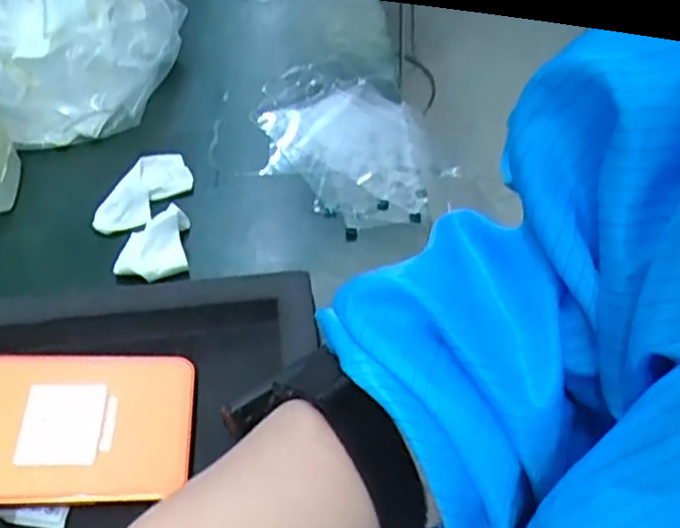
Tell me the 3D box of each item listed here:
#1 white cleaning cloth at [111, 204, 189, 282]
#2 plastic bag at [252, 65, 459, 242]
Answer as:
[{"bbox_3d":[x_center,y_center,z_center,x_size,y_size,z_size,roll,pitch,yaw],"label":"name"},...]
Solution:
[{"bbox_3d":[-0.116,-0.011,0.418,0.044,0.025,0.041,-7,45,0],"label":"white cleaning cloth"},{"bbox_3d":[0.002,-0.084,0.488,0.106,0.029,0.157,-37,52,-26],"label":"plastic bag"}]

